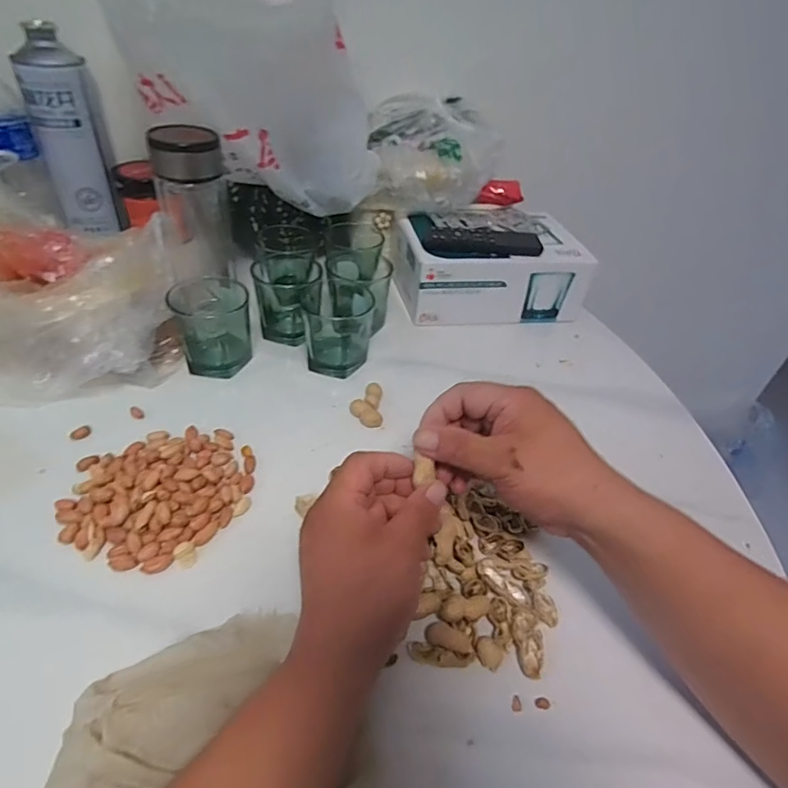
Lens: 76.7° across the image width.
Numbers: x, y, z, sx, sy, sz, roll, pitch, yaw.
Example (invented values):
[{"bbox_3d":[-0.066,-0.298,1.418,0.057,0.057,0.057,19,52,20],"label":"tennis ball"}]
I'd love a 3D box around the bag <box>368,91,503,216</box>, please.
[{"bbox_3d":[0.054,-0.327,0.671,0.171,0.100,0.182,11,41,3],"label":"bag"}]

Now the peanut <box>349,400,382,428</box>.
[{"bbox_3d":[-0.027,0.020,0.483,0.035,0.012,0.017,33,47,26],"label":"peanut"}]

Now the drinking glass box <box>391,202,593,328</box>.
[{"bbox_3d":[0.123,-0.171,0.662,0.221,0.106,0.137,-4,42,-13],"label":"drinking glass box"}]

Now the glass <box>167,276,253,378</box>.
[{"bbox_3d":[-0.185,-0.074,0.517,0.068,0.083,0.077,-2,42,-11],"label":"glass"}]

